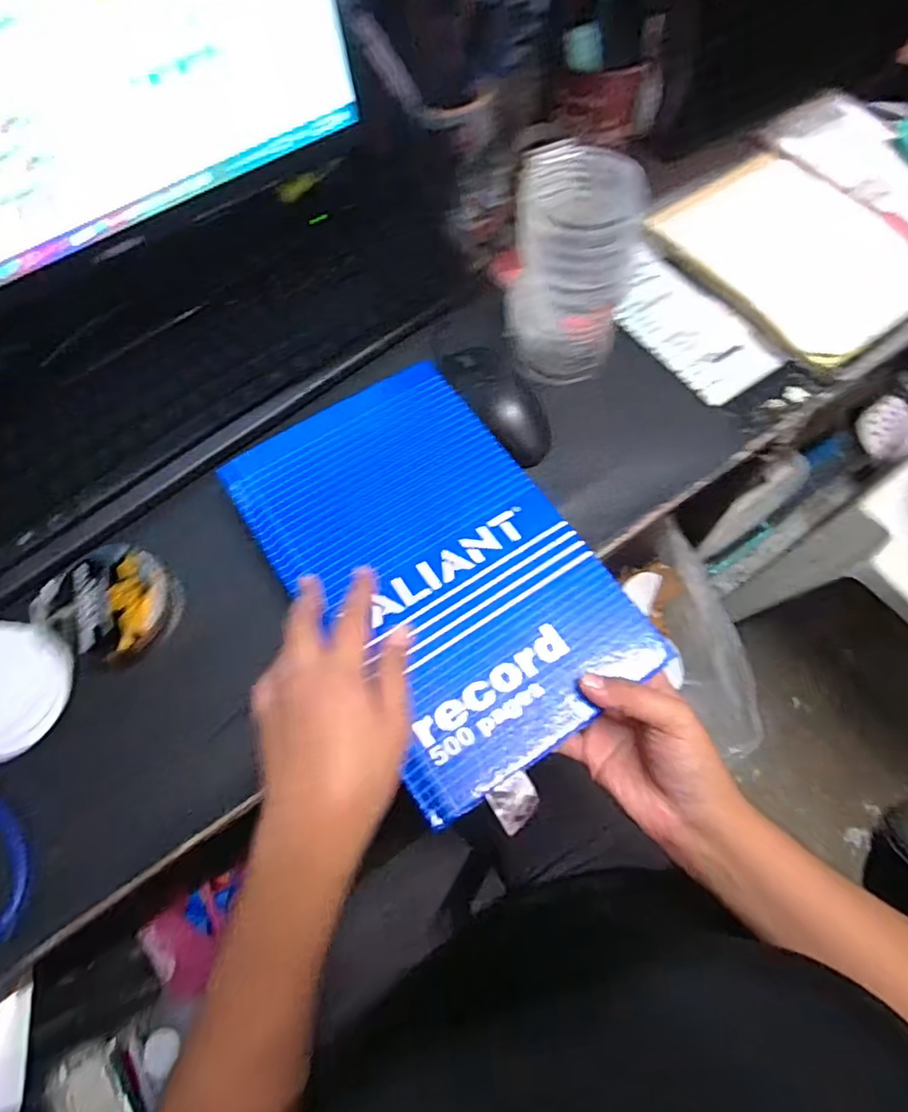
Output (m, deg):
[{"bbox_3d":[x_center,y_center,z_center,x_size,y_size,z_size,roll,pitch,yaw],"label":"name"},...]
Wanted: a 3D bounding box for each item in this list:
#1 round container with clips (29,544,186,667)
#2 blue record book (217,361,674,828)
[{"bbox_3d":[-0.227,0.030,0.411,0.081,0.021,0.073,33,71,14],"label":"round container with clips"},{"bbox_3d":[-0.015,-0.002,0.406,0.175,0.020,0.282,-32,70,-12],"label":"blue record book"}]

